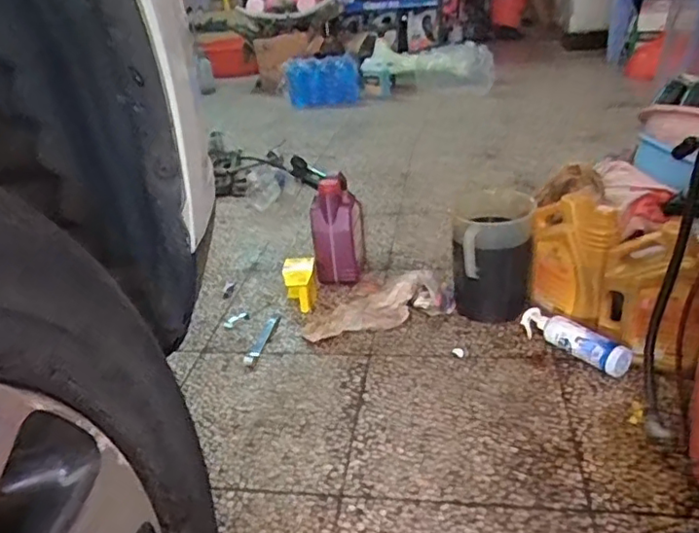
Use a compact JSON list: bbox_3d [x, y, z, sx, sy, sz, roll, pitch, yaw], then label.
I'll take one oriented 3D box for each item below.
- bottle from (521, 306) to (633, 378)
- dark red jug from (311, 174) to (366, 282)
[{"bbox_3d":[0.467,0.153,1.295,0.062,0.069,0.248,-20,31,-25],"label":"bottle"},{"bbox_3d":[-0.028,-0.085,1.600,0.136,0.272,0.120,-6,28,-1],"label":"dark red jug"}]

